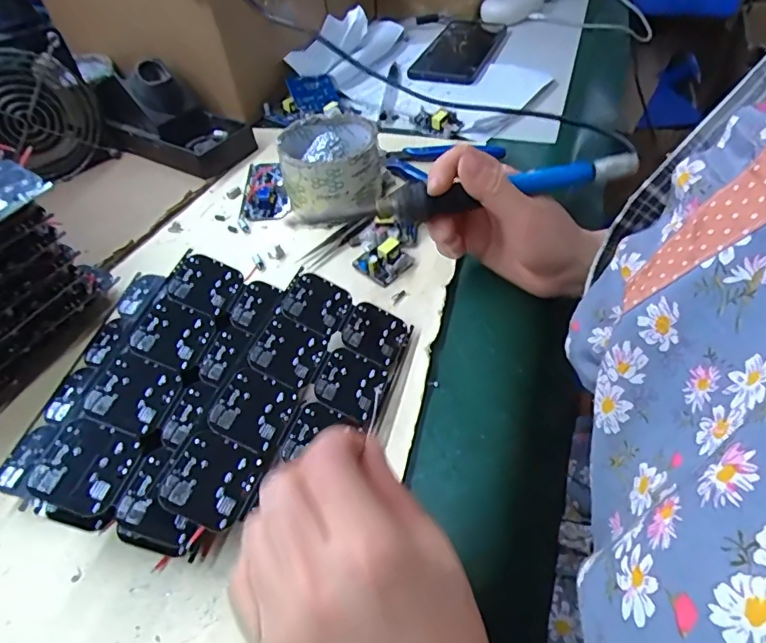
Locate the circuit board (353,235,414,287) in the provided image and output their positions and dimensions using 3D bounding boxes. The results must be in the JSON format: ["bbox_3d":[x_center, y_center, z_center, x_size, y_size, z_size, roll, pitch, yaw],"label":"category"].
[{"bbox_3d":[-0.001,-0.047,0.369,0.034,0.017,0.032,-35,54,-25],"label":"circuit board"}]

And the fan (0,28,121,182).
[{"bbox_3d":[-0.320,-0.189,0.457,0.033,0.113,0.108,34,58,30],"label":"fan"}]

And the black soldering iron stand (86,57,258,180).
[{"bbox_3d":[-0.205,-0.204,0.490,0.150,0.076,0.078,22,53,22],"label":"black soldering iron stand"}]

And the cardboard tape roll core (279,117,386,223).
[{"bbox_3d":[-0.044,-0.128,0.416,0.078,0.053,0.076,-13,48,-8],"label":"cardboard tape roll core"}]

